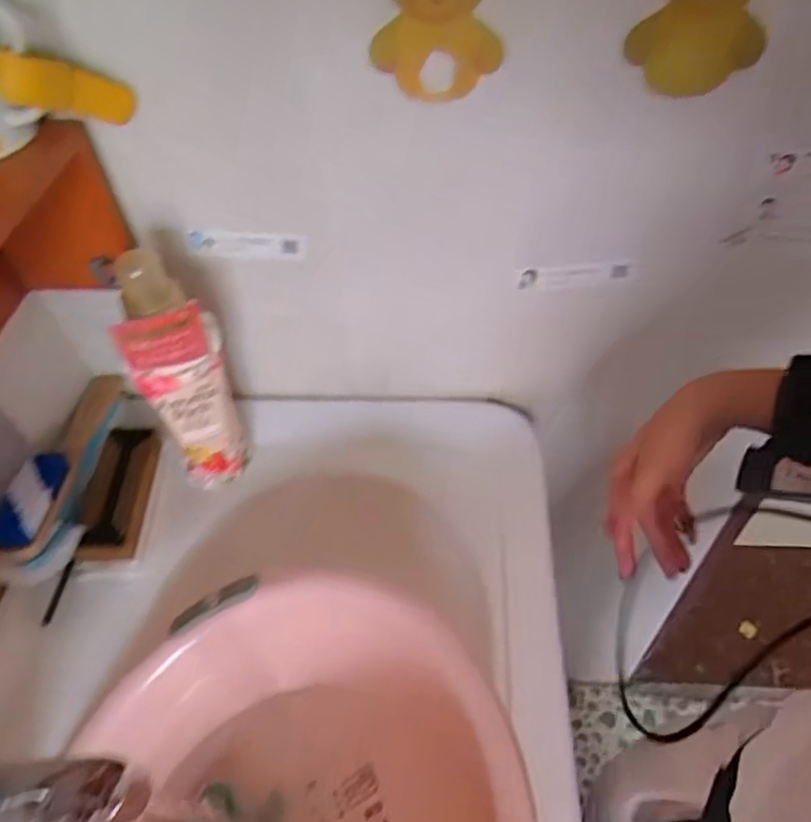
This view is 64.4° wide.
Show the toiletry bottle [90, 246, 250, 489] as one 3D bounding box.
[{"bbox_3d":[-0.188,-0.019,0.568,0.066,0.278,0.049,-6,49,-2],"label":"toiletry bottle"}]

